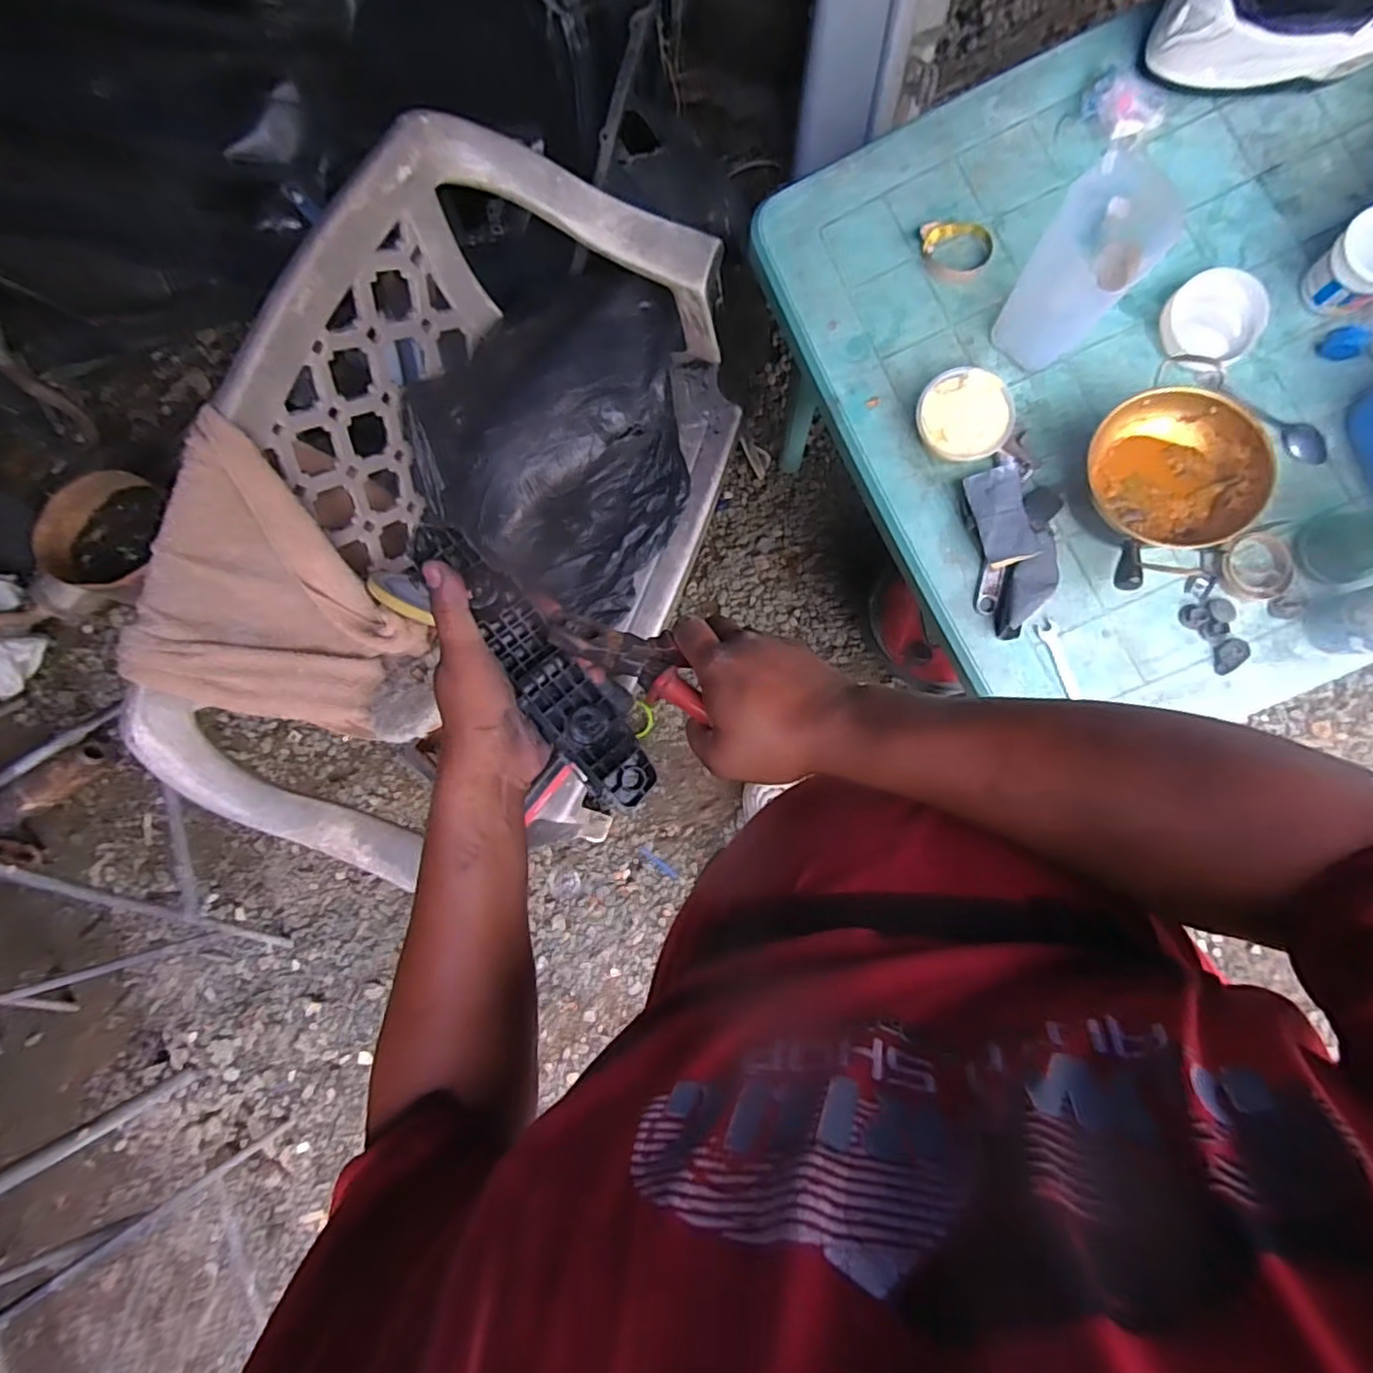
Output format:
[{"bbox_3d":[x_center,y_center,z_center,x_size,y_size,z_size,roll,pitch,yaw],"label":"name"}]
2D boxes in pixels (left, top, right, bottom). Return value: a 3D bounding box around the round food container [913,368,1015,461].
[{"bbox_3d":[0.353,-0.339,0.790,0.114,0.041,0.111,-1,85,7],"label":"round food container"}]

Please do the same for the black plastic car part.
[{"bbox_3d":[-0.096,-0.012,0.434,0.056,0.038,0.230,-33,107,3],"label":"black plastic car part"}]

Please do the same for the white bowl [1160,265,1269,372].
[{"bbox_3d":[0.656,-0.455,0.763,0.120,0.033,0.107,-22,83,5],"label":"white bowl"}]

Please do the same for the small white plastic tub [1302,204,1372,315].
[{"bbox_3d":[0.794,-0.494,0.727,0.084,0.084,0.090,-1,85,7],"label":"small white plastic tub"}]

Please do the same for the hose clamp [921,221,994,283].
[{"bbox_3d":[0.355,-0.570,0.812,0.092,0.014,0.076,2,85,7],"label":"hose clamp"}]

